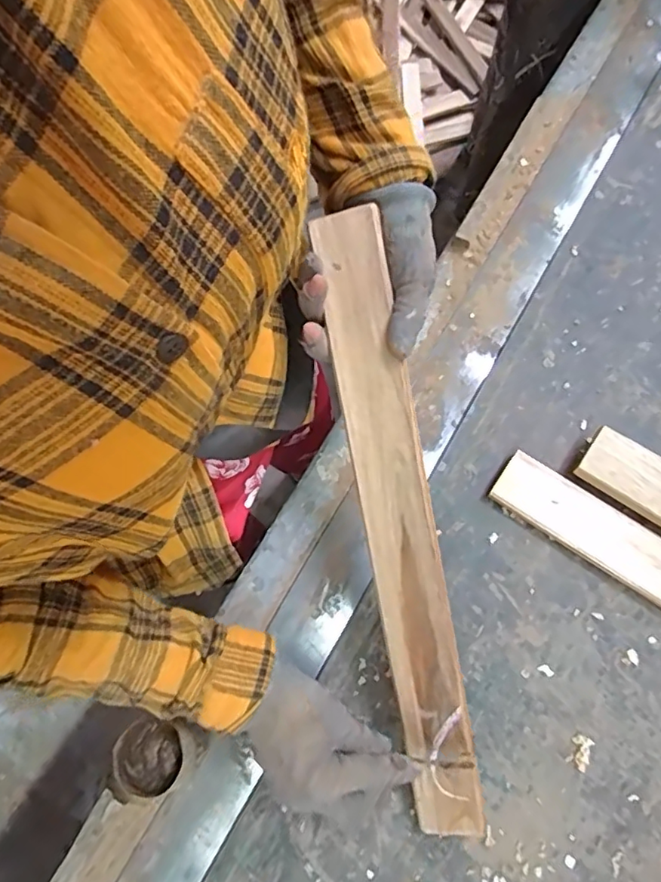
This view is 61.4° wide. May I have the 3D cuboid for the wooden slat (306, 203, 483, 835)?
[{"bbox_3d":[0.050,0.069,0.399,0.052,0.007,0.447,-11,95,13],"label":"wooden slat"}]

